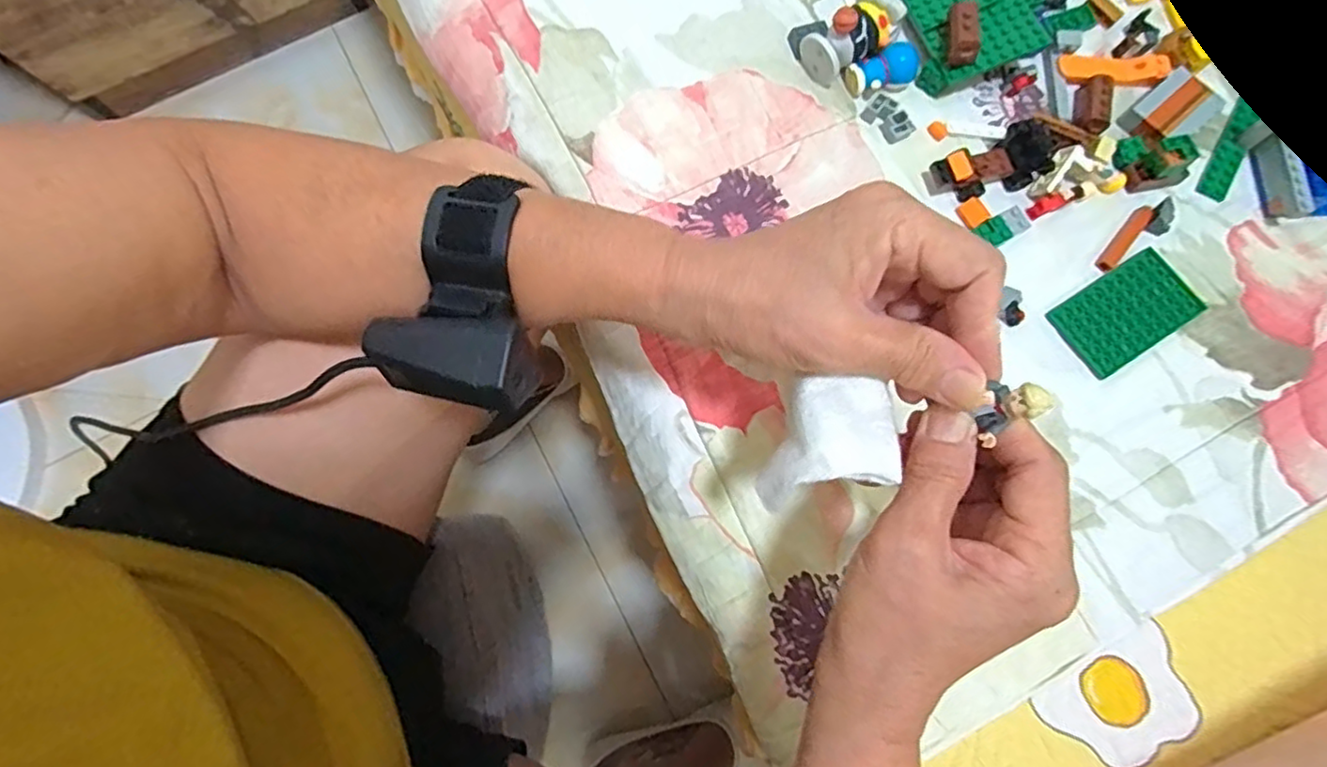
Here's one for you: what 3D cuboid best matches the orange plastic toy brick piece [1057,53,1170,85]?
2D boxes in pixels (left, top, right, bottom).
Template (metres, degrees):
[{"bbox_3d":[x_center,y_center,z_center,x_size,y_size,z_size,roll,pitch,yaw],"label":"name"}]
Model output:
[{"bbox_3d":[0.286,-0.200,0.414,0.068,0.007,0.019,-1,79,0],"label":"orange plastic toy brick piece"}]

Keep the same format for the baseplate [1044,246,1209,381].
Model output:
[{"bbox_3d":[0.271,-0.042,0.379,0.080,0.005,0.047,-32,81,-6],"label":"baseplate"}]

